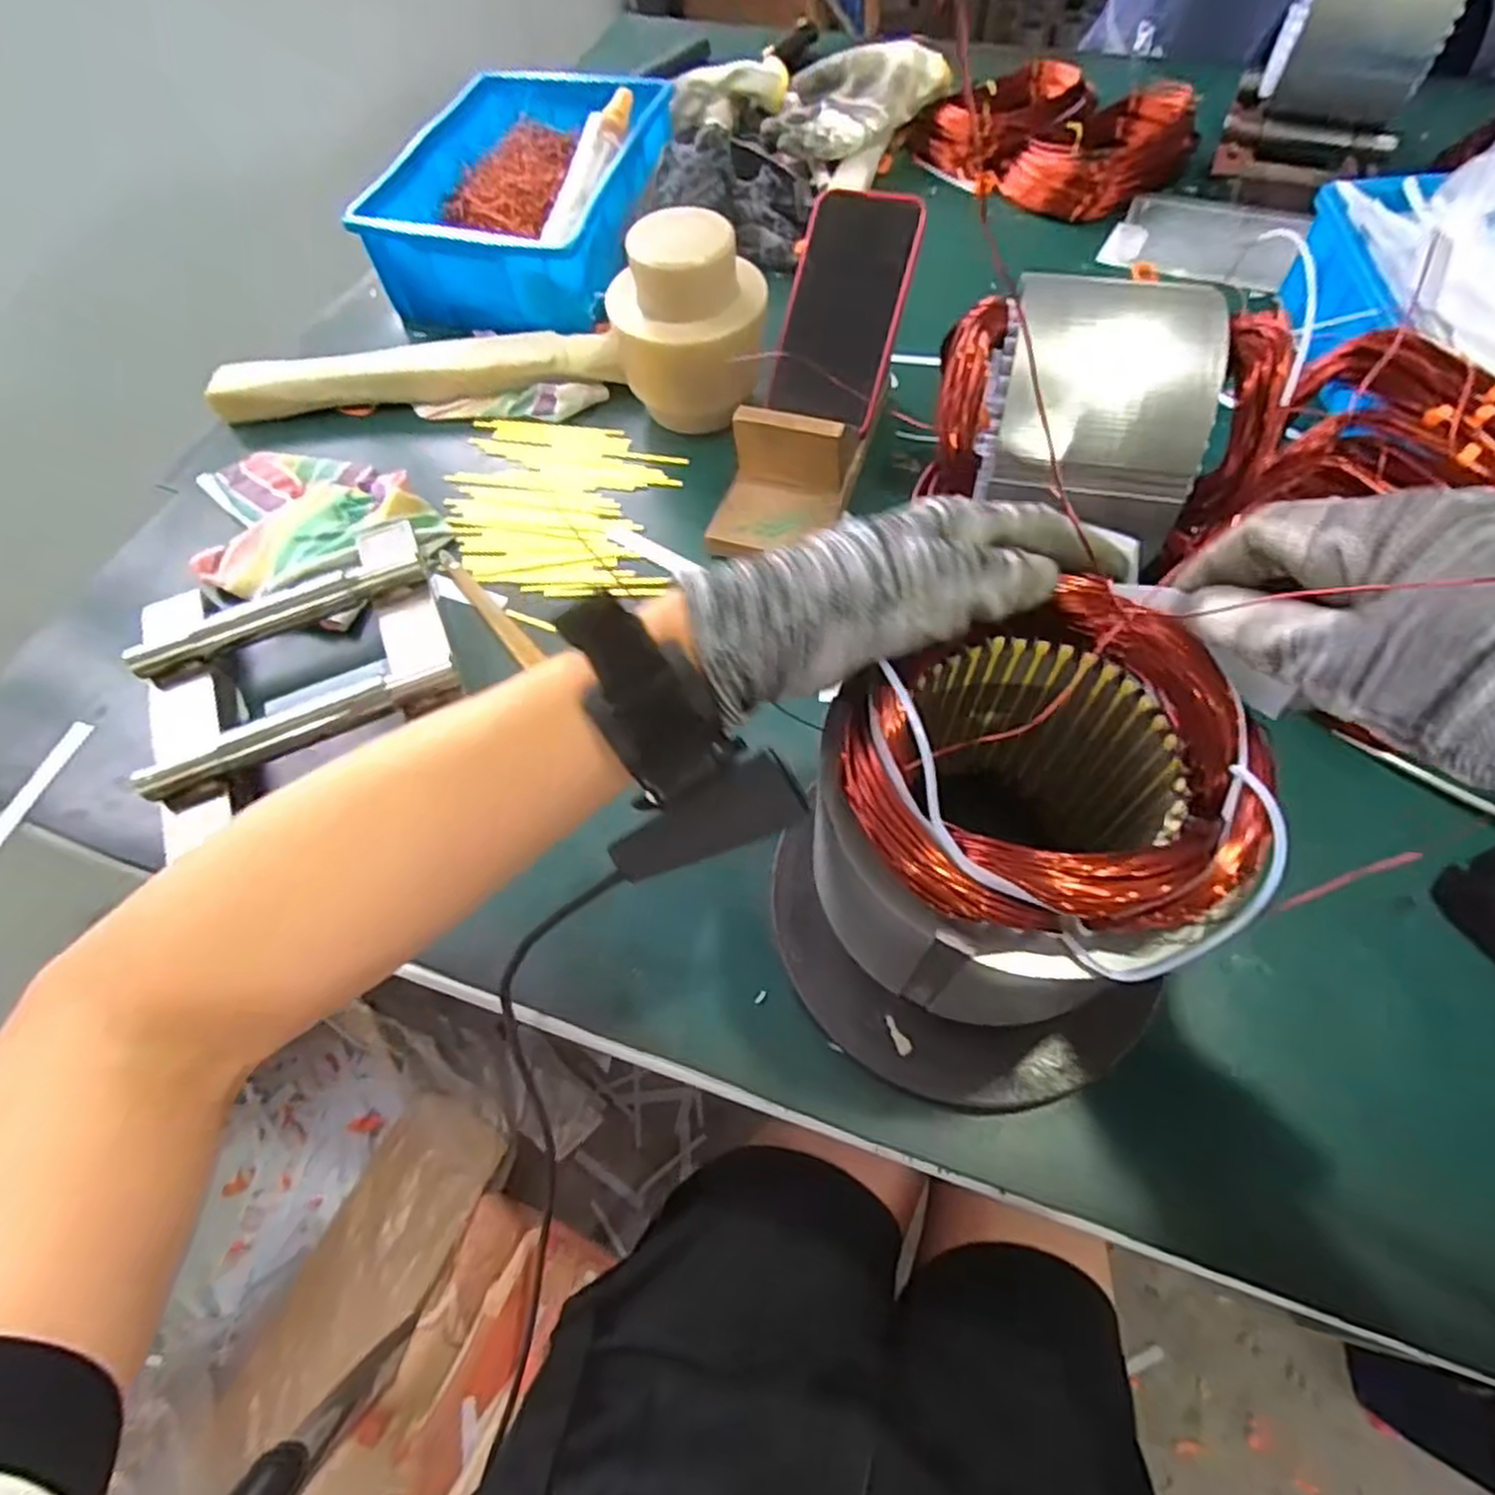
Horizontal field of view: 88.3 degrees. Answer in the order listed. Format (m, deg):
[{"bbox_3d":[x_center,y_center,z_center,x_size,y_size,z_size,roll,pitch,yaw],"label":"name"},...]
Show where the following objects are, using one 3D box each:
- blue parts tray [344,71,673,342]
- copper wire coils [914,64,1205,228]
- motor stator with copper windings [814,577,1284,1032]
[{"bbox_3d":[-0.197,-0.510,0.707,0.212,0.082,0.301,8,61,8],"label":"blue parts tray"},{"bbox_3d":[0.297,-0.607,0.768,0.248,0.050,0.174,38,69,21],"label":"copper wire coils"},{"bbox_3d":[0.109,0.036,0.310,0.133,0.154,0.129,-37,65,-16],"label":"motor stator with copper windings"}]

